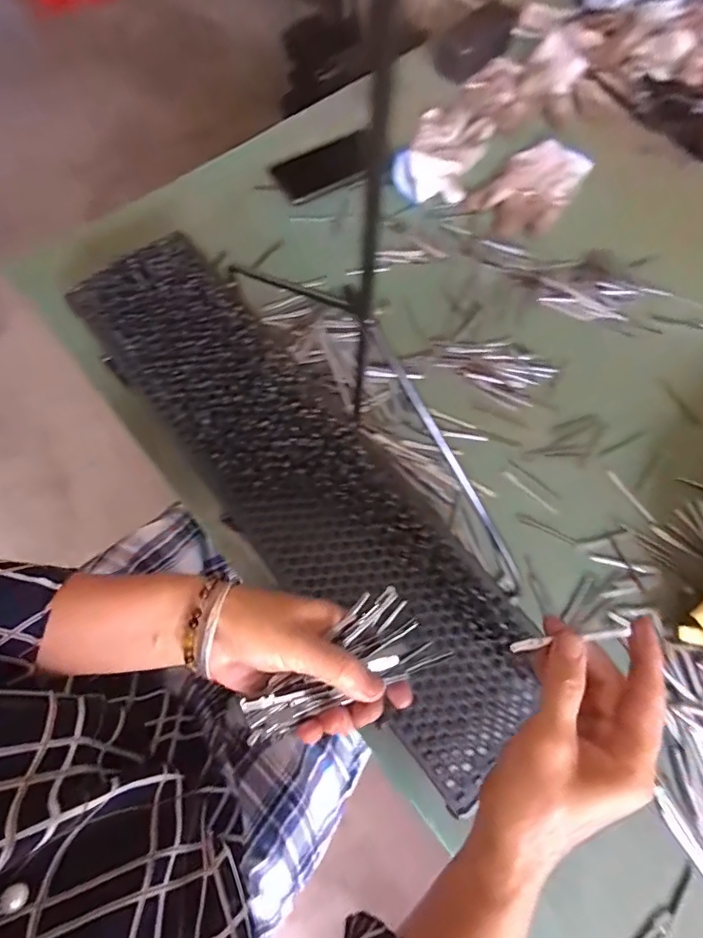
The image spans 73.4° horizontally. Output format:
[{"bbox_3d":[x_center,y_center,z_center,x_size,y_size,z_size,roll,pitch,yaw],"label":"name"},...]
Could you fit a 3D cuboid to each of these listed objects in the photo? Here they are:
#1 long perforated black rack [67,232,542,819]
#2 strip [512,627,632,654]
[{"bbox_3d":[-0.056,0.000,0.432,0.145,0.033,0.564,-38,75,-12],"label":"long perforated black rack"},{"bbox_3d":[0.130,0.103,0.285,0.067,0.004,0.007,-16,70,19],"label":"strip"}]

